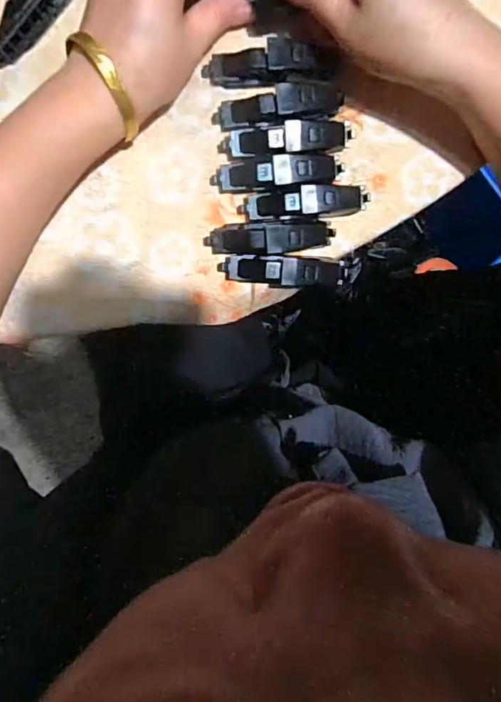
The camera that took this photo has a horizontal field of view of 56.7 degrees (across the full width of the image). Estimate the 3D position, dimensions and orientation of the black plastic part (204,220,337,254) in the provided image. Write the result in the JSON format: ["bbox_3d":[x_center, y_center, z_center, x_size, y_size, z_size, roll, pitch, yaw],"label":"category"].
[{"bbox_3d":[0.013,-0.073,0.299,0.082,0.021,0.021,0,99,-2],"label":"black plastic part"}]

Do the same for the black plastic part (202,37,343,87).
[{"bbox_3d":[0.012,-0.175,0.282,0.083,0.016,0.018,1,97,9],"label":"black plastic part"}]

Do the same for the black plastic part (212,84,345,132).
[{"bbox_3d":[0.019,-0.150,0.287,0.081,0.022,0.021,-7,99,-1],"label":"black plastic part"}]

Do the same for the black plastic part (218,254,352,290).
[{"bbox_3d":[0.023,-0.052,0.304,0.084,0.020,0.021,2,99,-2],"label":"black plastic part"}]

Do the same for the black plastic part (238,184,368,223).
[{"bbox_3d":[0.036,-0.095,0.299,0.083,0.020,0.018,-7,99,-1],"label":"black plastic part"}]

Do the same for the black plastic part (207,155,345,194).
[{"bbox_3d":[0.018,-0.113,0.295,0.083,0.019,0.018,-5,99,-1],"label":"black plastic part"}]

